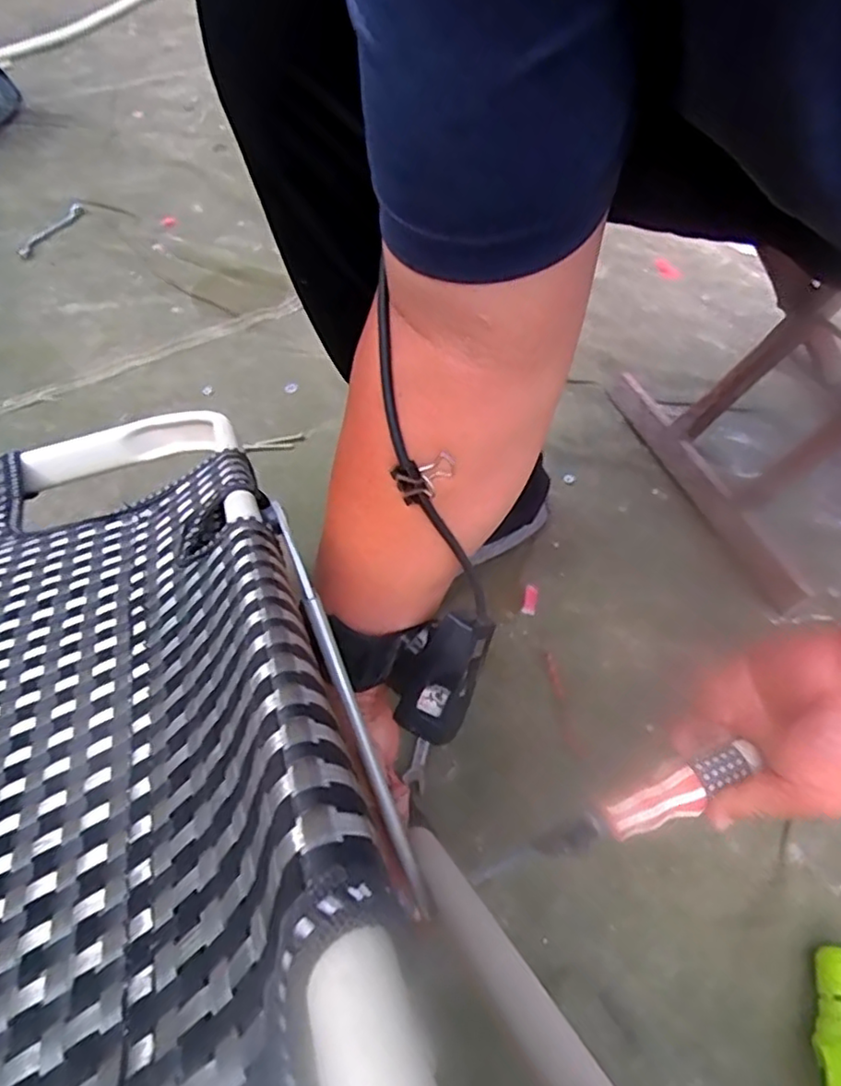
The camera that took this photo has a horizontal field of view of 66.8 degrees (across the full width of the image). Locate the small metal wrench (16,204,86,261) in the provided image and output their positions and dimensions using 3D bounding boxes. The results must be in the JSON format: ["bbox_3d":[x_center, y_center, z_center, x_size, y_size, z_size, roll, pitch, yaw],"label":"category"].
[{"bbox_3d":[-0.548,-0.466,0.954,0.030,0.013,0.147,16,55,10],"label":"small metal wrench"}]

